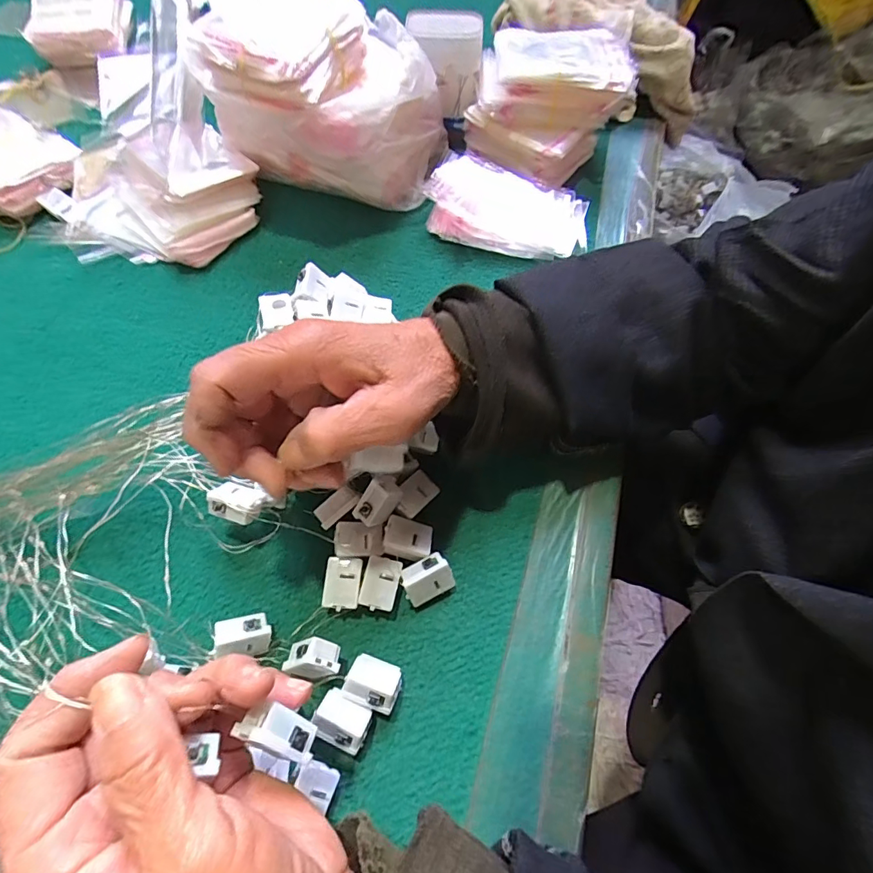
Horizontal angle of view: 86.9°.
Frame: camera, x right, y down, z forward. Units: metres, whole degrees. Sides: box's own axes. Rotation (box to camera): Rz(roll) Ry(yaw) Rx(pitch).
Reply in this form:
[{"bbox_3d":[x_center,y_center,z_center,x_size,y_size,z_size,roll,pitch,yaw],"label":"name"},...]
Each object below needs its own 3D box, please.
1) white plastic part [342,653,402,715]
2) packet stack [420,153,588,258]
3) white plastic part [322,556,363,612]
[{"bbox_3d":[-0.032,0.126,0.235,0.027,0.016,0.020,19,38,6],"label":"white plastic part"},{"bbox_3d":[0.061,-0.193,0.392,0.134,0.029,0.089,14,64,4],"label":"packet stack"},{"bbox_3d":[-0.052,0.083,0.259,0.019,0.013,0.027,4,64,-1],"label":"white plastic part"}]

